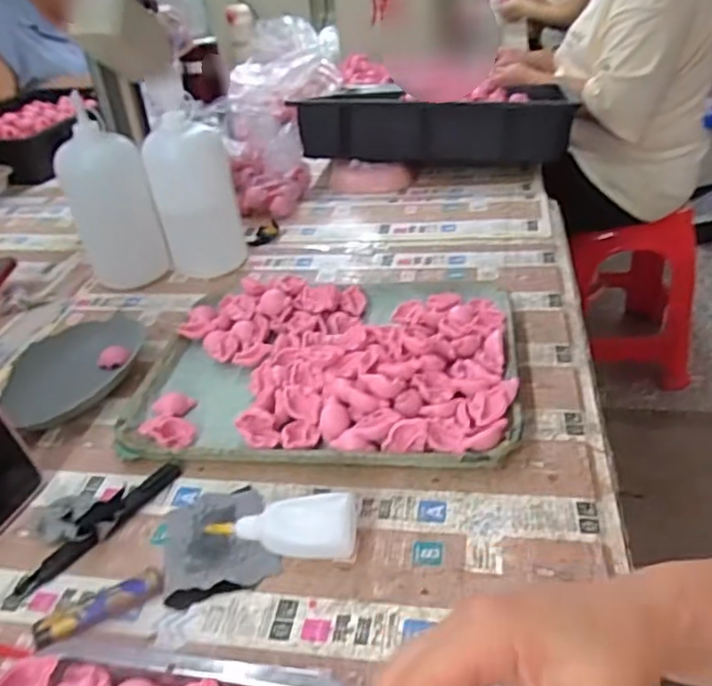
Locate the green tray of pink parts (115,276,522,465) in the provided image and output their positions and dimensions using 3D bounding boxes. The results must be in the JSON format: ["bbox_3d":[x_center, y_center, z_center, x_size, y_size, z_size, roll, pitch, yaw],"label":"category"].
[{"bbox_3d":[-0.025,0.006,0.586,0.333,0.044,0.250,0,33,9],"label":"green tray of pink parts"}]

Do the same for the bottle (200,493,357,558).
[{"bbox_3d":[-0.050,0.128,0.437,0.099,0.027,0.040,-3,33,5],"label":"bottle"}]

